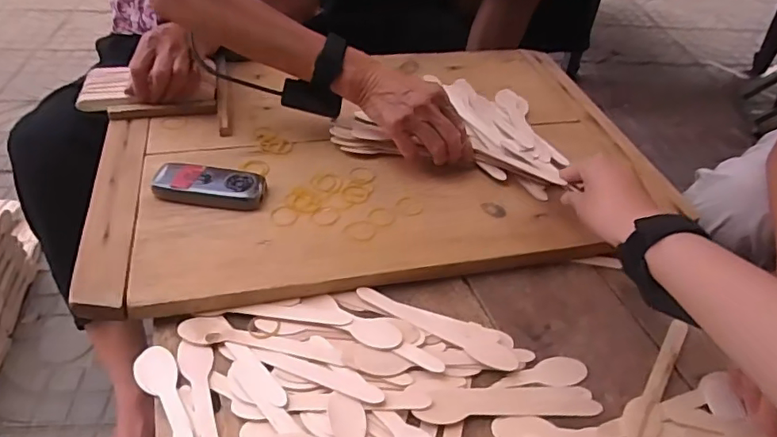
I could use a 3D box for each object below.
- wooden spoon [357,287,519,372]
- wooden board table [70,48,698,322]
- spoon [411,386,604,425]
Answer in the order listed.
[{"bbox_3d":[0.044,0.095,0.494,0.152,0.010,0.028,26,47,19],"label":"wooden spoon"},{"bbox_3d":[-0.007,-0.101,0.677,0.638,0.035,0.439,-7,45,-14],"label":"wooden board table"},{"bbox_3d":[0.097,0.149,0.443,0.150,0.009,0.029,-1,44,-8],"label":"spoon"}]

